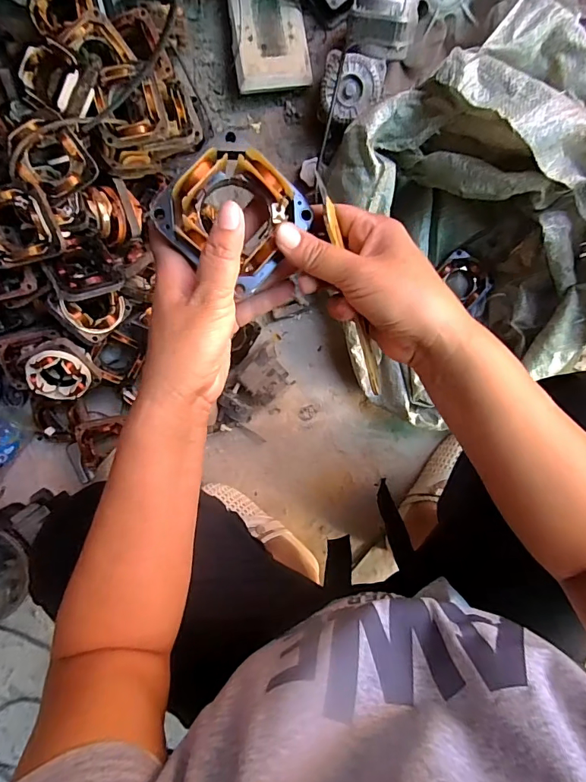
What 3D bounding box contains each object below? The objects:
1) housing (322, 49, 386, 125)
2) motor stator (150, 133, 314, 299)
[{"bbox_3d":[0.083,-0.422,0.597,0.080,0.040,0.080,2,120,3],"label":"housing"},{"bbox_3d":[-0.037,-0.114,0.281,0.079,0.032,0.077,40,96,-4],"label":"motor stator"}]

